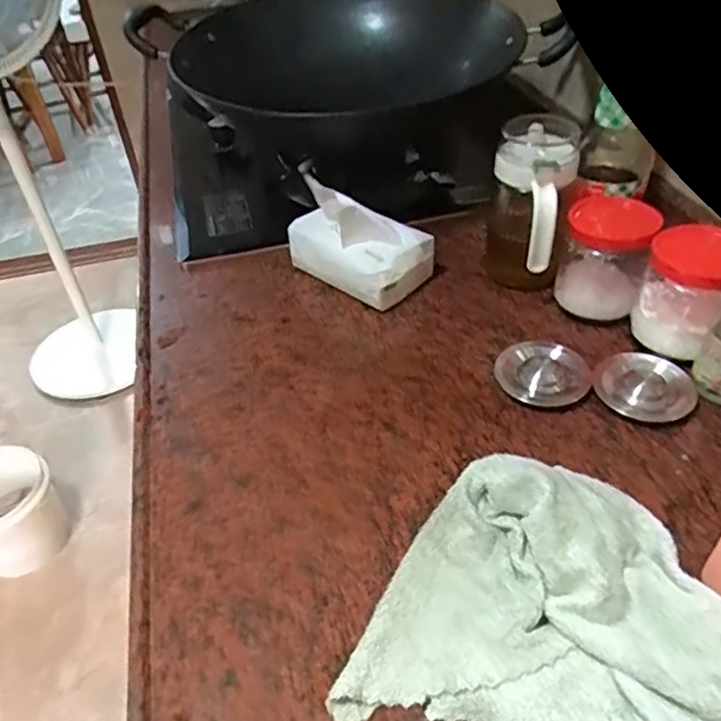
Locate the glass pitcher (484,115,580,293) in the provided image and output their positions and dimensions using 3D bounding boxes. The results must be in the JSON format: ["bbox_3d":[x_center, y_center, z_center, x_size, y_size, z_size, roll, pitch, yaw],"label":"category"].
[{"bbox_3d":[0.174,-0.150,0.654,0.077,0.168,0.116,6,43,12],"label":"glass pitcher"}]

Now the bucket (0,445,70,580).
[{"bbox_3d":[-0.753,0.327,1.337,0.176,0.220,0.210,30,52,33],"label":"bucket"}]

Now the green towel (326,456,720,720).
[{"bbox_3d":[0.129,0.160,0.389,0.242,0.059,0.202,10,44,16],"label":"green towel"}]

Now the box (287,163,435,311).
[{"bbox_3d":[-0.003,-0.144,0.699,0.093,0.116,0.144,-33,49,-28],"label":"box"}]

